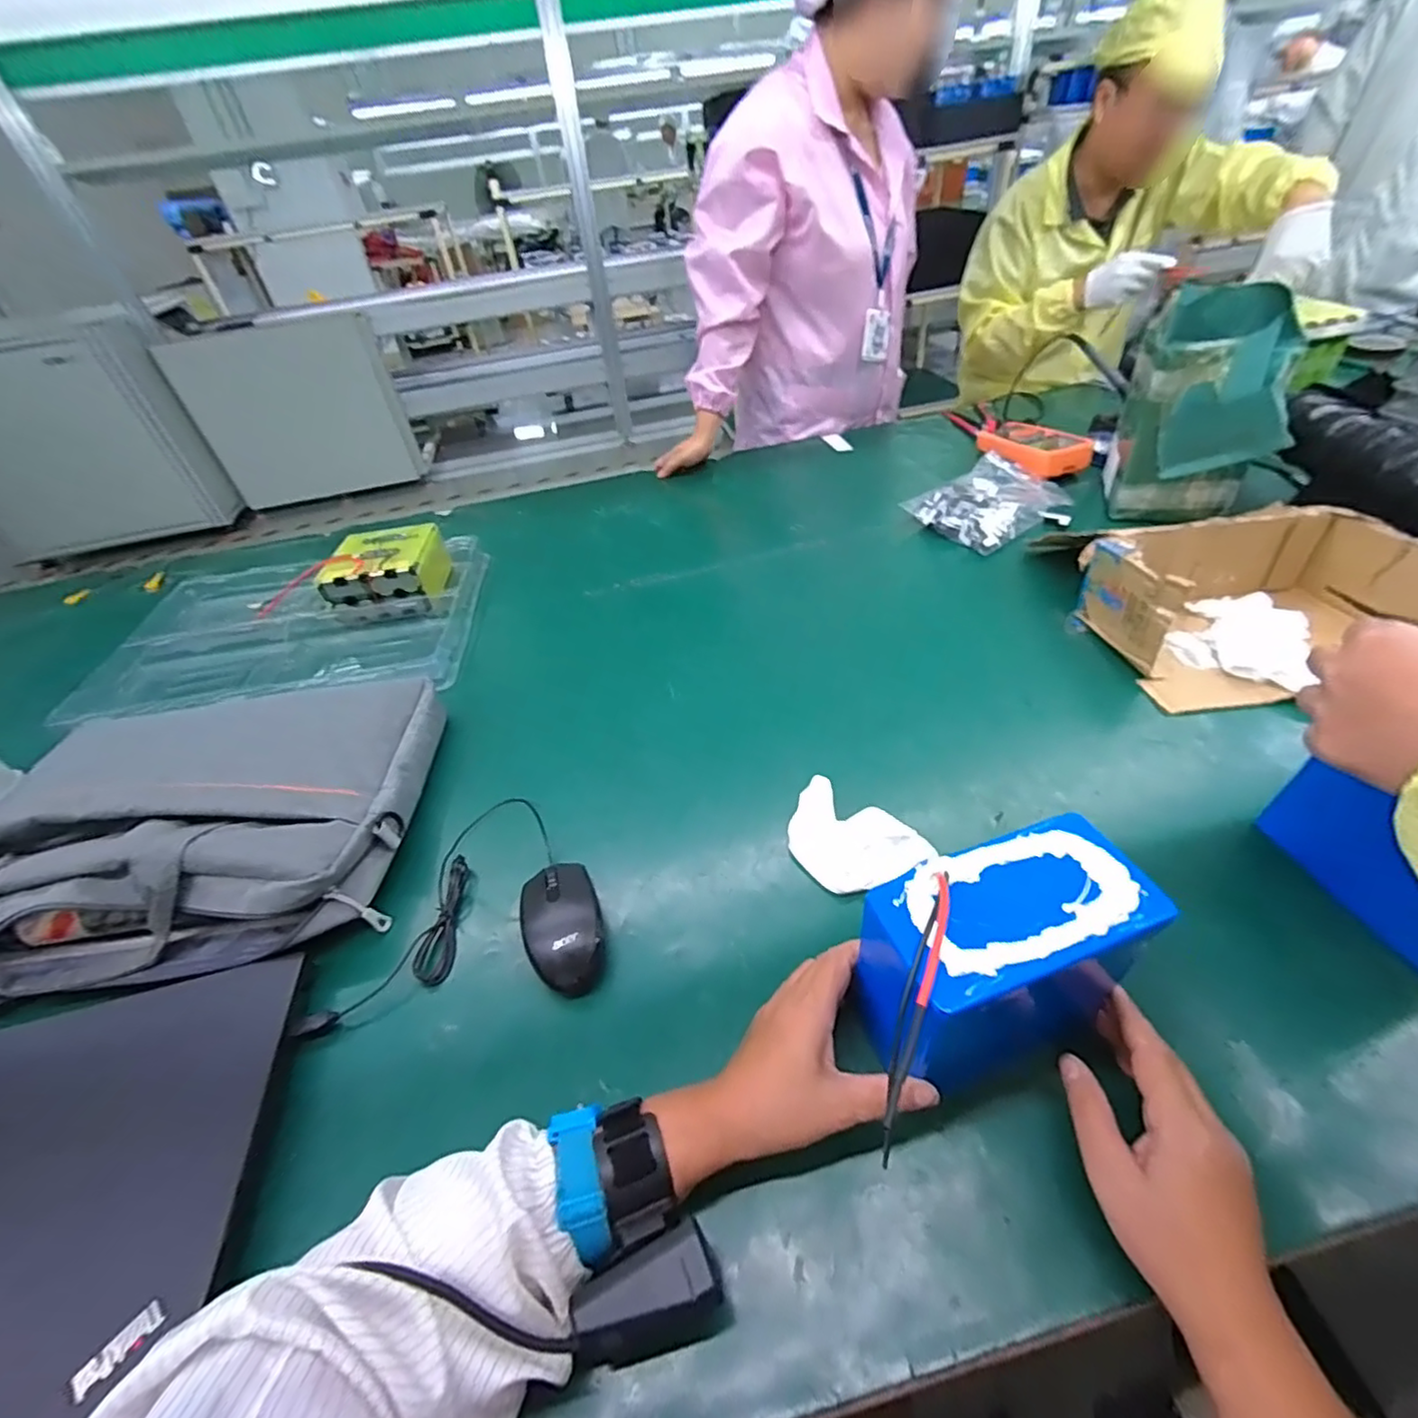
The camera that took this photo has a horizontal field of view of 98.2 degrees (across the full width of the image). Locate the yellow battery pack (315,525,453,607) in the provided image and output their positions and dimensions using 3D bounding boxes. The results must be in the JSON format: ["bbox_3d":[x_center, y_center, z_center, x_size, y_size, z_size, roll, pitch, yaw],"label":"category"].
[{"bbox_3d":[-0.474,-0.210,0.919,0.154,0.068,0.142,-10,43,-2],"label":"yellow battery pack"}]

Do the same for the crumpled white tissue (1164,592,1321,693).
[{"bbox_3d":[0.570,-0.079,0.660,0.112,0.029,0.148,25,52,30],"label":"crumpled white tissue"}]

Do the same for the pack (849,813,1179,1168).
[{"bbox_3d":[0.169,0.144,0.361,0.136,0.123,0.077,-18,44,-11],"label":"pack"}]

